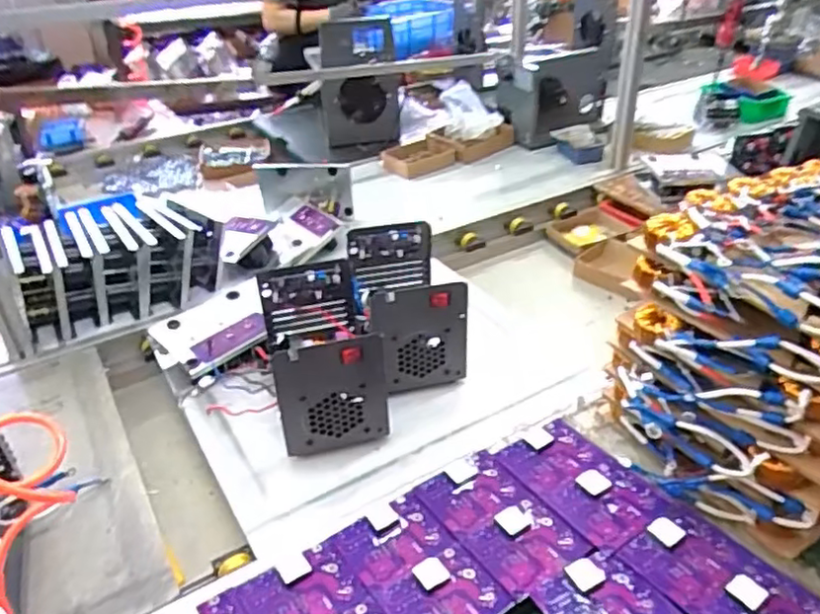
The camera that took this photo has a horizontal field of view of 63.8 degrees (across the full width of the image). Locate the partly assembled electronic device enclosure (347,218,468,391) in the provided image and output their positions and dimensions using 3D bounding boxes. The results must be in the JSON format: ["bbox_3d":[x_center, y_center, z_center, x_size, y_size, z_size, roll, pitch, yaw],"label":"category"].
[{"bbox_3d":[-0.008,0.003,1.116,0.154,0.206,0.245,-11,34,-10],"label":"partly assembled electronic device enclosure"}]

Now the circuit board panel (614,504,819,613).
[{"bbox_3d":[0.349,0.302,0.724,0.123,0.008,0.198,-26,39,-30],"label":"circuit board panel"}]

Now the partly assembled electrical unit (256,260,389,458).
[{"bbox_3d":[-0.136,0.065,1.001,0.149,0.175,0.240,-11,34,-11],"label":"partly assembled electrical unit"}]

